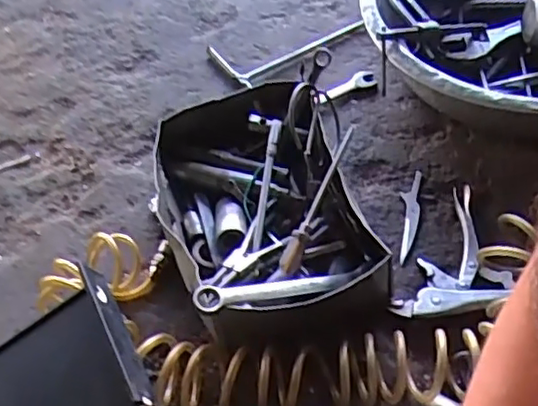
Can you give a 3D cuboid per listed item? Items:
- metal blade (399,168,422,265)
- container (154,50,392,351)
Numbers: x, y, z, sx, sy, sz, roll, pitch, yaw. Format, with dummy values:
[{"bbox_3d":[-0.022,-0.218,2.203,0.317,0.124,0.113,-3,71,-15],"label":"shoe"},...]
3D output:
[{"bbox_3d":[0.177,0.014,0.796,0.023,0.009,0.136,4,52,9],"label":"metal blade"},{"bbox_3d":[-0.008,-0.001,0.756,0.237,0.117,0.328,-13,51,-4],"label":"container"}]

